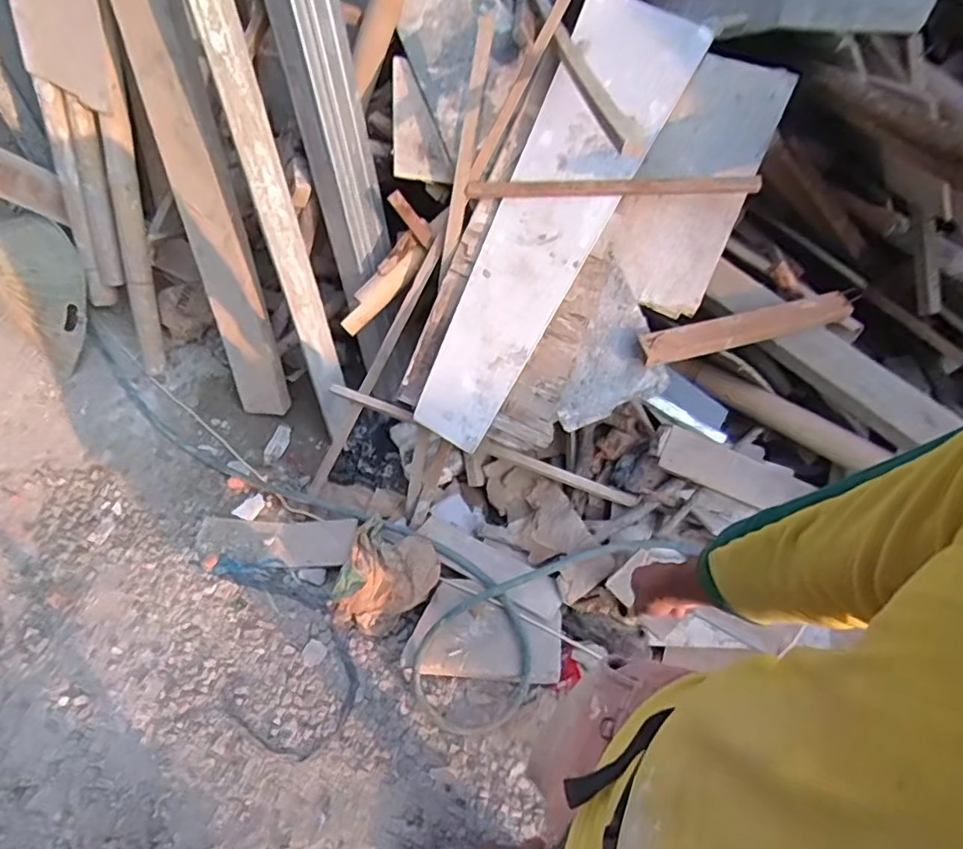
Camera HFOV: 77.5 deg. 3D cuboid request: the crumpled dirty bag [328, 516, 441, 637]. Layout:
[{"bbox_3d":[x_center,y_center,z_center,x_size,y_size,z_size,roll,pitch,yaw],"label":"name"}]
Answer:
[{"bbox_3d":[-0.213,0.356,1.383,0.197,0.165,0.221,19,53,9],"label":"crumpled dirty bag"}]

